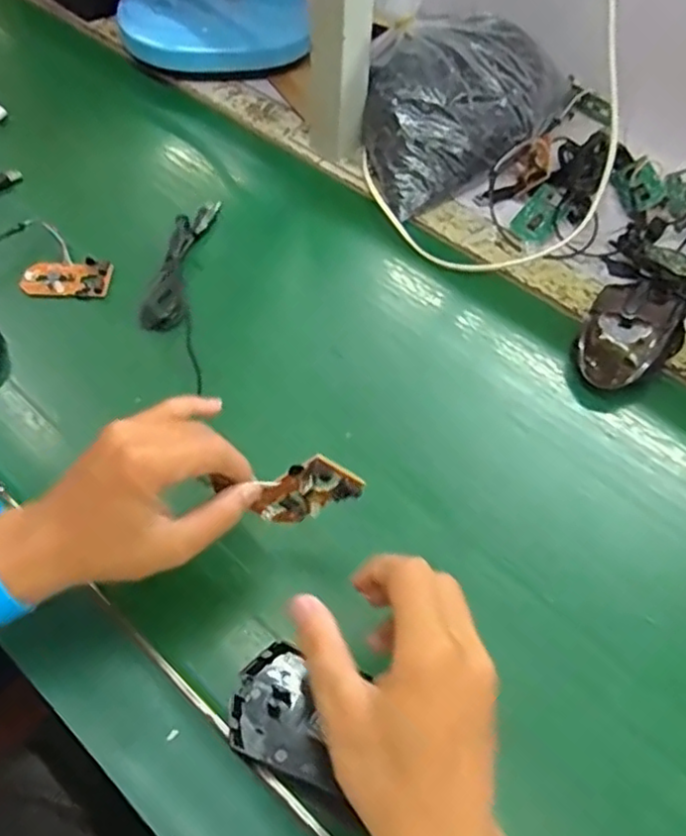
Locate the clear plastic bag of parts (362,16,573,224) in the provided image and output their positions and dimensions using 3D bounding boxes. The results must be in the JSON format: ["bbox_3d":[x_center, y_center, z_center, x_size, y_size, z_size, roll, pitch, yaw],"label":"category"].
[{"bbox_3d":[0.111,-0.306,0.645,0.221,0.091,0.159,-24,60,-19],"label":"clear plastic bag of parts"}]

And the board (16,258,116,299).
[{"bbox_3d":[-0.224,-0.113,0.544,0.068,0.013,0.034,-4,55,-6],"label":"board"}]

